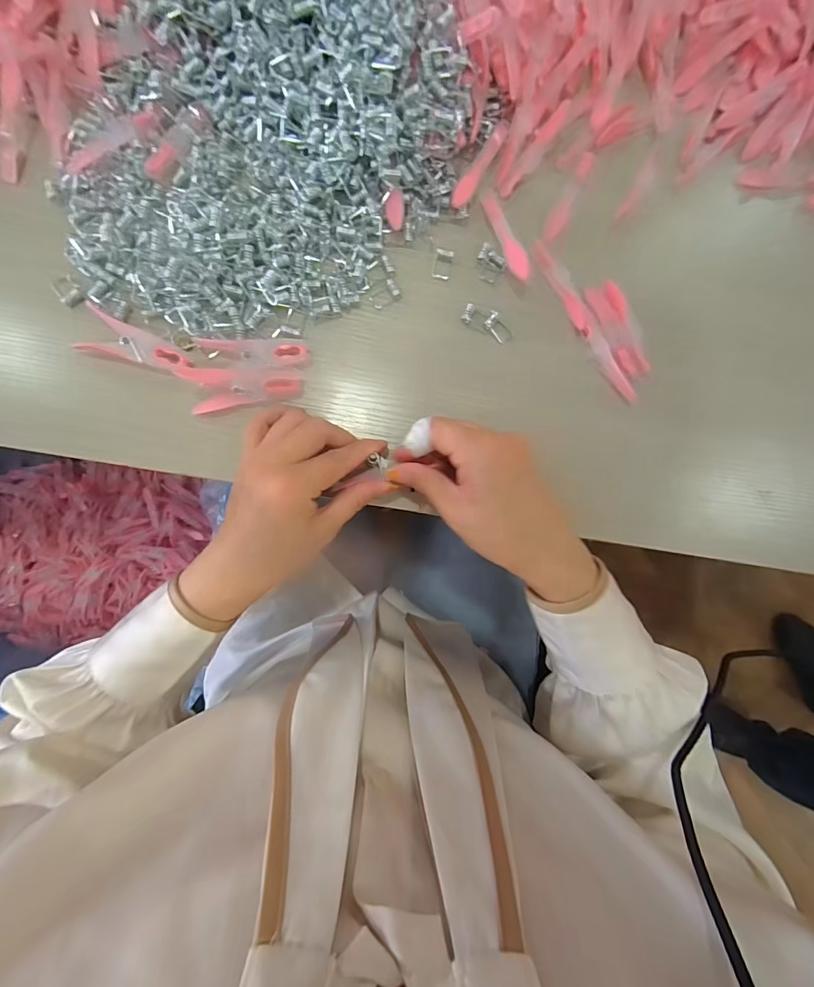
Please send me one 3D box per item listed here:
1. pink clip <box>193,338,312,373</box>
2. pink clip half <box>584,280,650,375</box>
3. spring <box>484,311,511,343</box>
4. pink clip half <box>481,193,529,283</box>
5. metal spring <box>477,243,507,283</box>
[{"bbox_3d":[-0.111,-0.100,0.303,0.076,0.011,0.026,-2,87,-4],"label":"pink clip"},{"bbox_3d":[0.166,-0.128,0.323,0.024,0.006,0.075,-22,88,-5],"label":"pink clip half"},{"bbox_3d":[0.071,-0.128,0.321,0.024,0.008,0.014,42,85,-1],"label":"spring"},{"bbox_3d":[0.075,-0.201,0.321,0.016,0.014,0.077,-23,89,-5],"label":"pink clip half"},{"bbox_3d":[0.064,-0.179,0.325,0.023,0.006,0.022,37,85,-1],"label":"metal spring"}]

